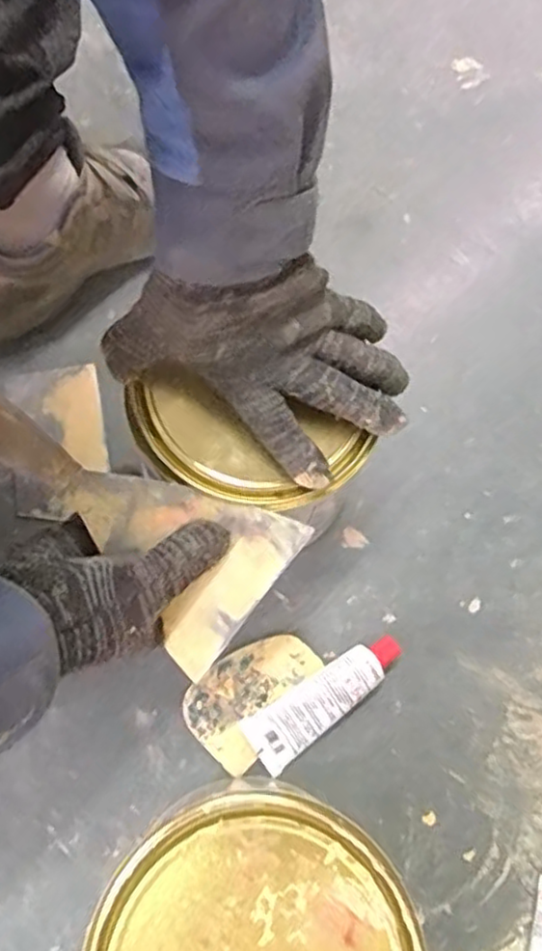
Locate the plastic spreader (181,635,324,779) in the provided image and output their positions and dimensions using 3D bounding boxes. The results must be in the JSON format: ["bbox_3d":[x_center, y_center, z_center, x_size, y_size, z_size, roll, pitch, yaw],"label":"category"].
[{"bbox_3d":[-0.016,0.153,0.494,0.063,0.006,0.098,40,73,9],"label":"plastic spreader"}]

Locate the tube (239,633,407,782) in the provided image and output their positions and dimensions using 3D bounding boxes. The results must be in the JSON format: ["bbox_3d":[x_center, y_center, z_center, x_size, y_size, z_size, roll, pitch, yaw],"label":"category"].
[{"bbox_3d":[0.038,0.157,0.492,0.121,0.026,0.040,-35,74,-14],"label":"tube"}]

